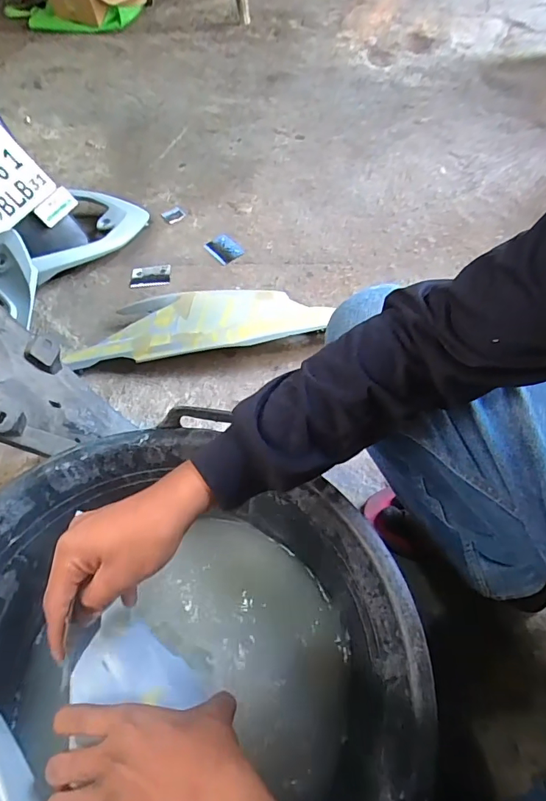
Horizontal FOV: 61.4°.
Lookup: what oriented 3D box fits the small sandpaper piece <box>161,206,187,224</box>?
[{"bbox_3d":[-0.245,-0.458,1.136,0.052,0.005,0.058,-33,60,-16],"label":"small sandpaper piece"}]

